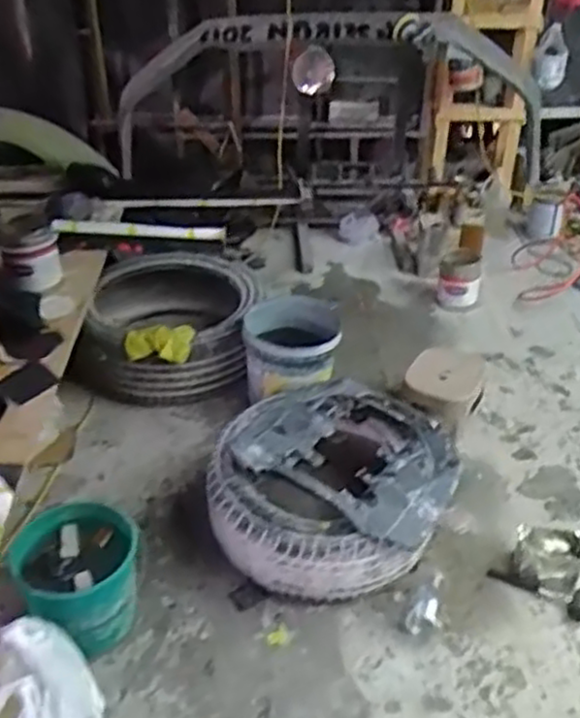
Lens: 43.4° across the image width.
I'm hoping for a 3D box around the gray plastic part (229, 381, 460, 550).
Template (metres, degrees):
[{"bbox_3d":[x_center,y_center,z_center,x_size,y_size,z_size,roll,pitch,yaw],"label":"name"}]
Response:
[{"bbox_3d":[0.149,0.240,1.911,0.579,0.102,0.434,23,41,29],"label":"gray plastic part"}]

